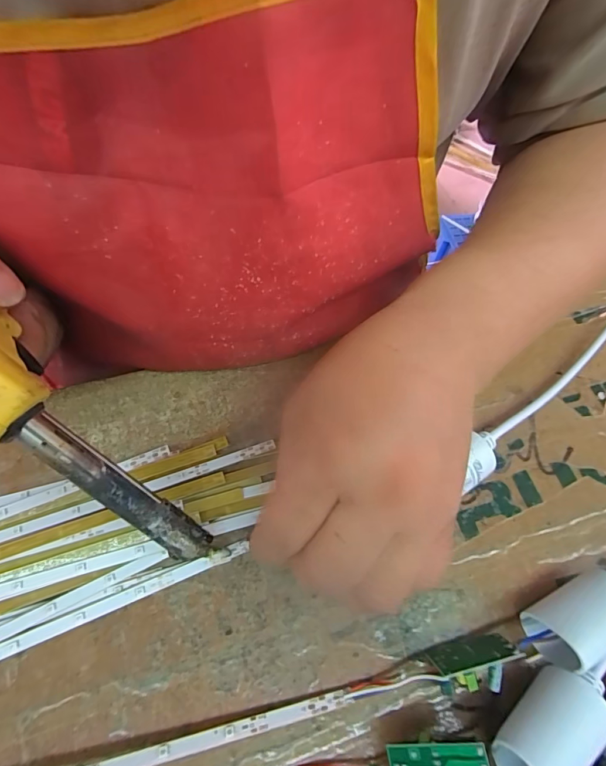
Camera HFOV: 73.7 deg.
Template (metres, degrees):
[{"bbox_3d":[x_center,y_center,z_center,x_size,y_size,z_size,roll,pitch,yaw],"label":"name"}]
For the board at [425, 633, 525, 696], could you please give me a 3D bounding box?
[{"bbox_3d":[0.074,0.122,0.175,0.035,0.022,0.017,-10,63,-9],"label":"board"}]

